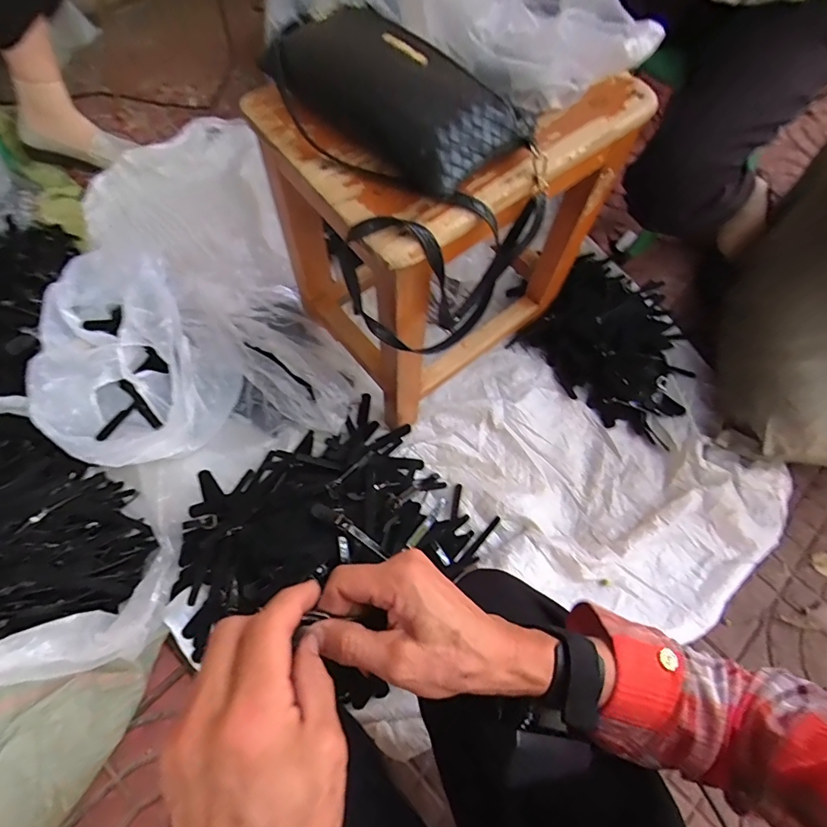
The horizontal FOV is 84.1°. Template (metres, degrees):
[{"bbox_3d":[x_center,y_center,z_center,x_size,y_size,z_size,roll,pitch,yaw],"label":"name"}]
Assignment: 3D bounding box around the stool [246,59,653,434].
[{"bbox_3d":[0.037,-0.213,0.540,0.318,0.328,0.236,-36,71,-15],"label":"stool"}]

